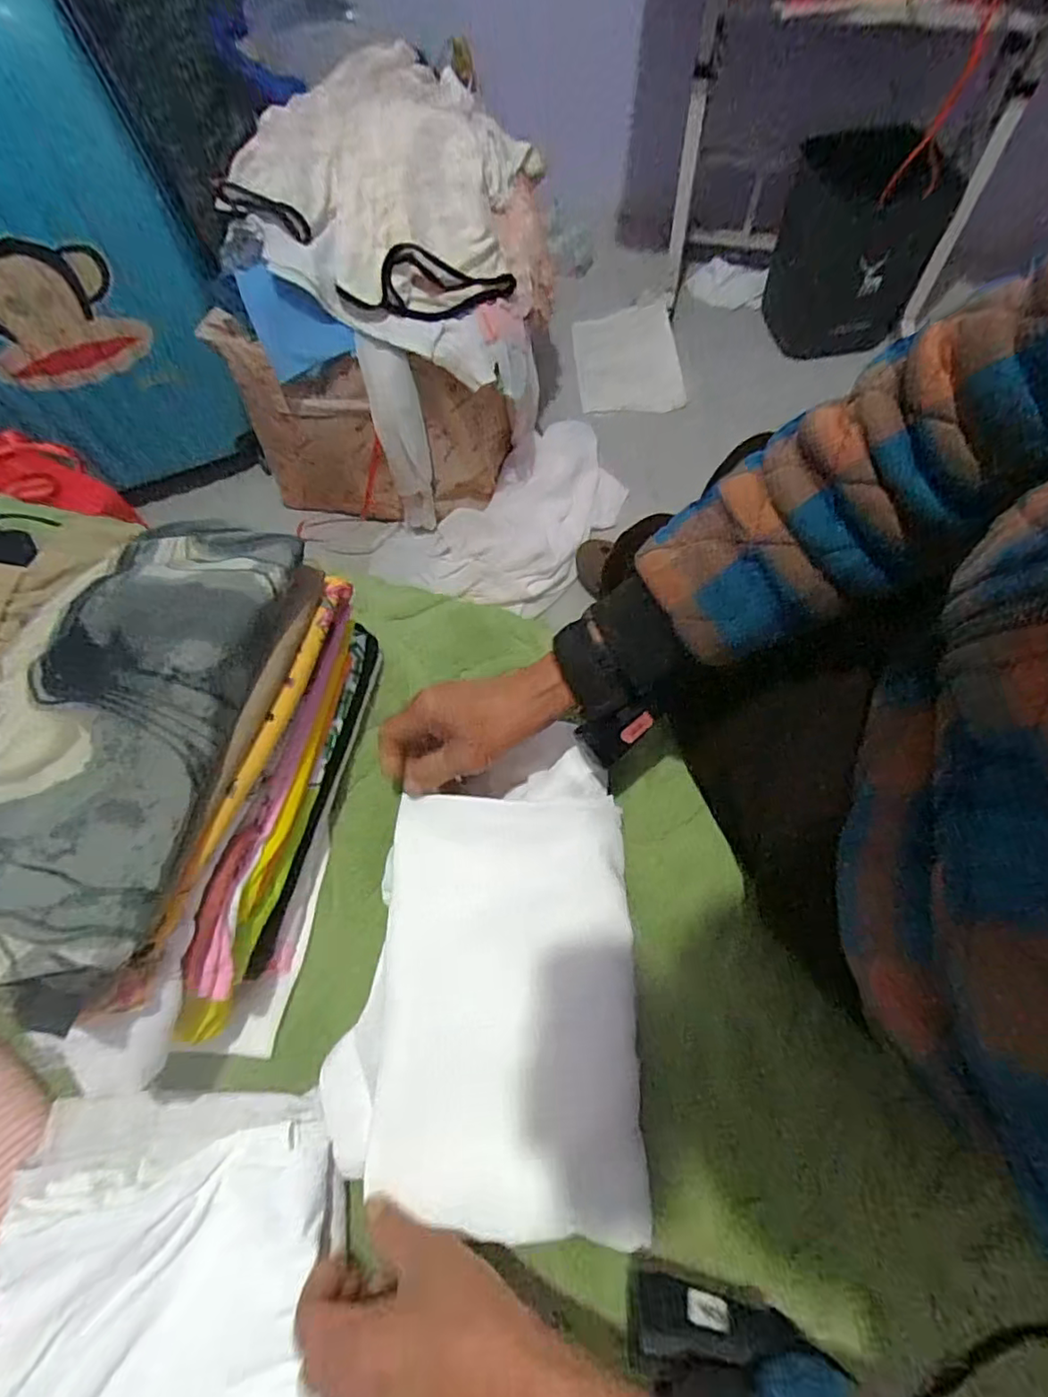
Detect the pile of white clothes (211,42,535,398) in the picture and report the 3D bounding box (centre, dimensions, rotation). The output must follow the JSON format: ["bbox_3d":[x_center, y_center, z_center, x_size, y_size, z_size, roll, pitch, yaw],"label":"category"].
[{"bbox_3d":[-0.164,-0.707,0.842,0.317,0.194,0.476,9,65,8],"label":"pile of white clothes"}]

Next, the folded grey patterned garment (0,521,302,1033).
[{"bbox_3d":[-0.223,0.009,0.315,0.139,0.042,0.262,9,65,8],"label":"folded grey patterned garment"}]

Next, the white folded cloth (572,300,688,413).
[{"bbox_3d":[0.212,-0.687,1.242,0.234,0.021,0.193,-18,106,-18],"label":"white folded cloth"}]

